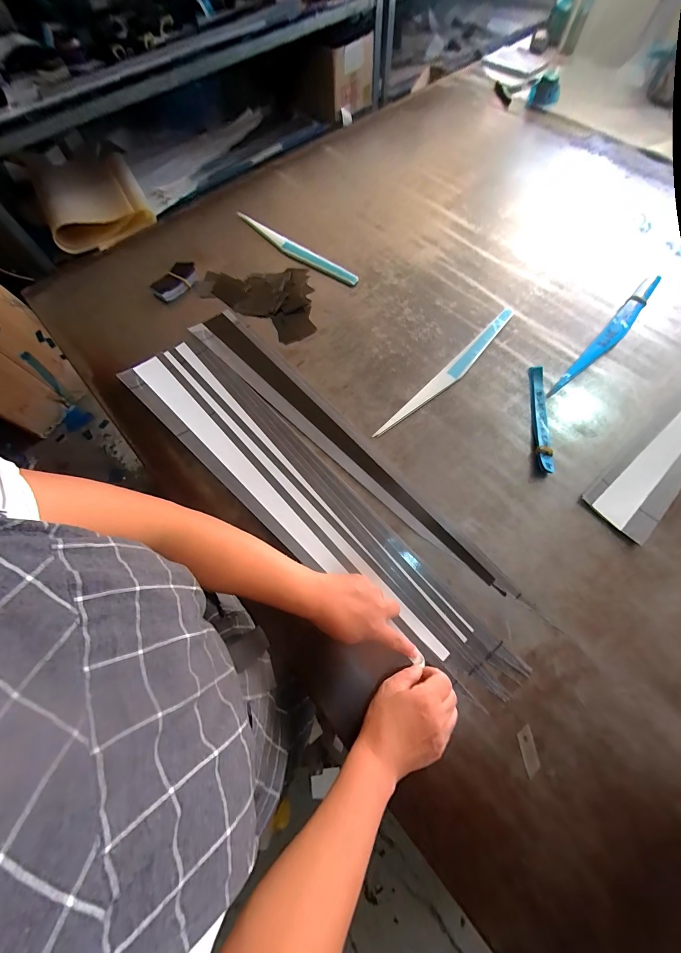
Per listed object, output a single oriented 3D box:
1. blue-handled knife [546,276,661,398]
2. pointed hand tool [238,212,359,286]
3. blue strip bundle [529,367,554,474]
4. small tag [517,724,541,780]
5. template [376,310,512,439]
[{"bbox_3d":[0.522,-0.275,0.607,0.036,0.012,0.396,41,75,16],"label":"blue-handled knife"},{"bbox_3d":[-0.102,-0.516,0.711,0.332,0.014,0.031,37,74,15],"label":"pointed hand tool"},{"bbox_3d":[0.351,-0.104,0.552,0.025,0.015,0.214,8,68,5],"label":"blue strip bundle"},{"bbox_3d":[0.229,0.334,0.384,0.017,0.004,0.048,-11,66,11],"label":"small tag"},{"bbox_3d":[0.213,-0.199,0.599,0.396,0.010,0.037,-44,68,-12],"label":"template"}]

